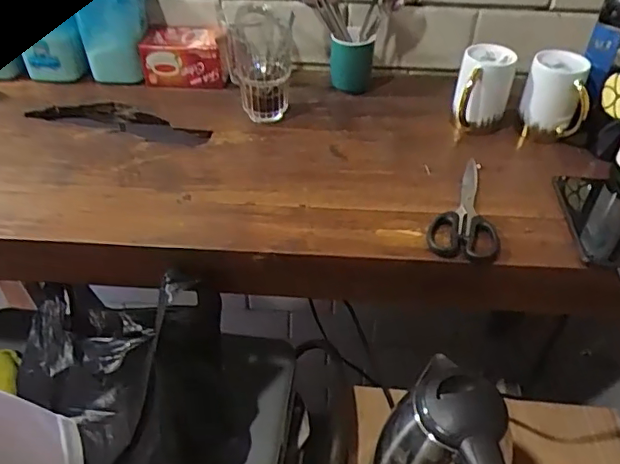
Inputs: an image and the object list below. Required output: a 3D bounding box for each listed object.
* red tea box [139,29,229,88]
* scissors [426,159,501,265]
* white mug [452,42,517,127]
[{"bbox_3d":[-0.194,-0.266,0.863,0.122,0.068,0.055,-1,42,-2],"label":"red tea box"},{"bbox_3d":[0.182,-0.028,0.648,0.074,0.014,0.167,12,43,12],"label":"scissors"},{"bbox_3d":[0.236,-0.194,0.767,0.071,0.099,0.086,15,43,15],"label":"white mug"}]

